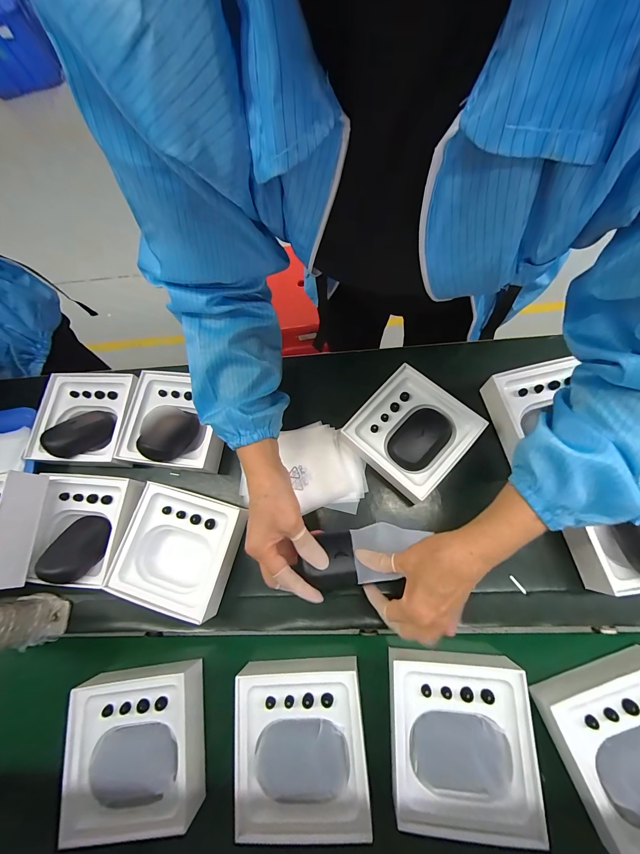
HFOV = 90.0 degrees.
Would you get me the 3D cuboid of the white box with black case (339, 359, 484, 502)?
[{"bbox_3d":[0.119,0.010,0.435,0.136,0.058,0.133,-42,71,-15],"label":"white box with black case"}]

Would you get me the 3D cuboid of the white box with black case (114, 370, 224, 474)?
[{"bbox_3d":[-0.208,-0.011,0.470,0.138,0.051,0.143,6,67,5],"label":"white box with black case"}]

